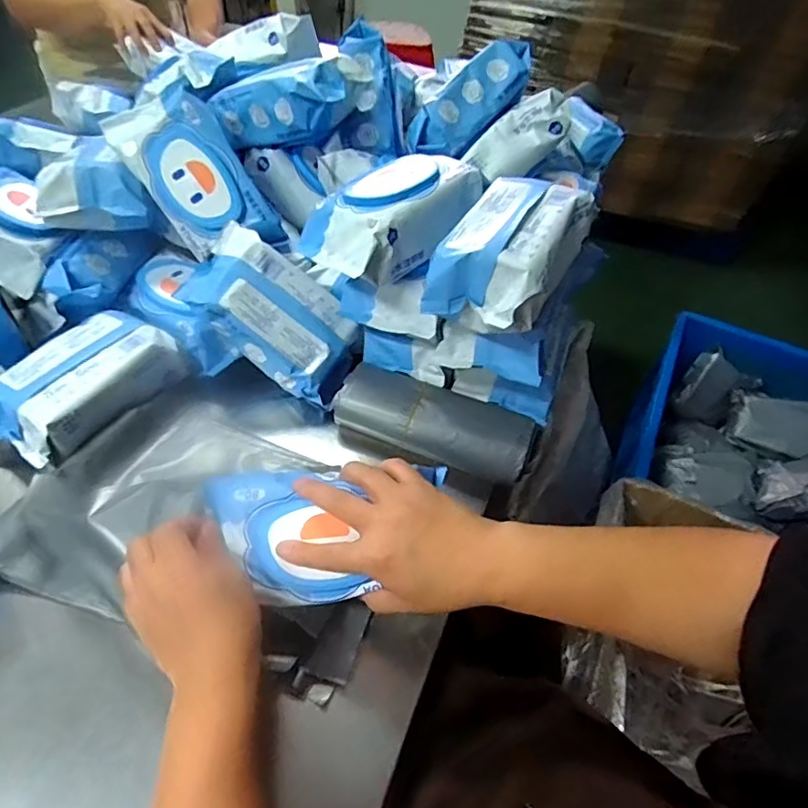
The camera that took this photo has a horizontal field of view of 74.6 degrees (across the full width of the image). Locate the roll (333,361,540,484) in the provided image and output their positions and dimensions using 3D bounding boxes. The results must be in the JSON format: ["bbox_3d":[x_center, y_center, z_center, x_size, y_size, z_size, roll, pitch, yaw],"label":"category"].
[{"bbox_3d":[0.031,0.027,0.574,0.203,0.072,0.080,18,50,10],"label":"roll"}]

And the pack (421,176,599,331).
[{"bbox_3d":[0.099,-0.141,0.499,0.107,0.075,0.170,26,52,16],"label":"pack"}]

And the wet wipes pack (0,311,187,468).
[{"bbox_3d":[-0.328,-0.022,0.543,0.098,0.058,0.178,28,52,18],"label":"wet wipes pack"}]

